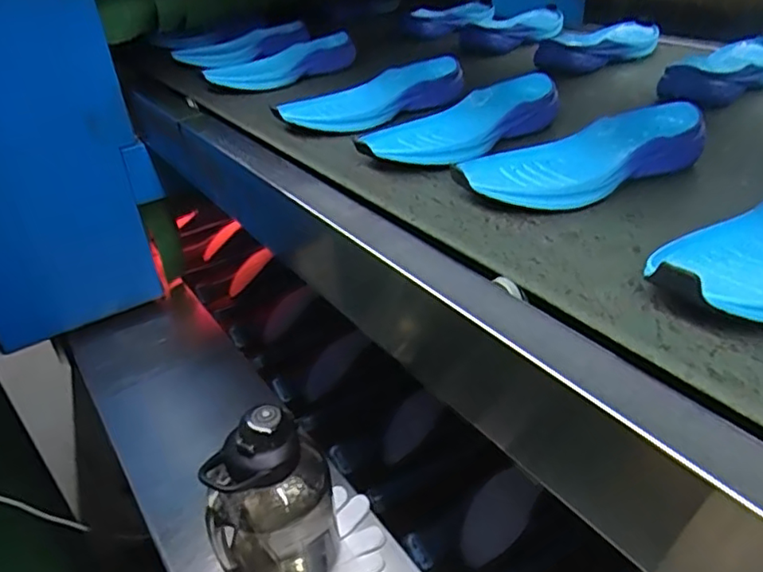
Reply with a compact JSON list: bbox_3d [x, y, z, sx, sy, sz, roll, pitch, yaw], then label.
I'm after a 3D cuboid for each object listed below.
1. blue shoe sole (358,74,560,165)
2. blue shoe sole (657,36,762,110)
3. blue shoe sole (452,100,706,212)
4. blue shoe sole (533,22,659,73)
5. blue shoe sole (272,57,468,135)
[{"bbox_3d":[0.090,-0.175,0.658,0.249,0.043,0.099,-26,40,-25],"label":"blue shoe sole"},{"bbox_3d":[0.458,-0.280,0.778,0.243,0.042,0.087,-31,43,-30],"label":"blue shoe sole"},{"bbox_3d":[0.185,-0.118,0.565,0.254,0.043,0.104,-21,38,-20],"label":"blue shoe sole"},{"bbox_3d":[0.343,-0.371,0.928,0.099,0.043,0.250,25,46,35],"label":"blue shoe sole"},{"bbox_3d":[-0.007,-0.235,0.755,0.247,0.046,0.092,-24,40,-23],"label":"blue shoe sole"}]

